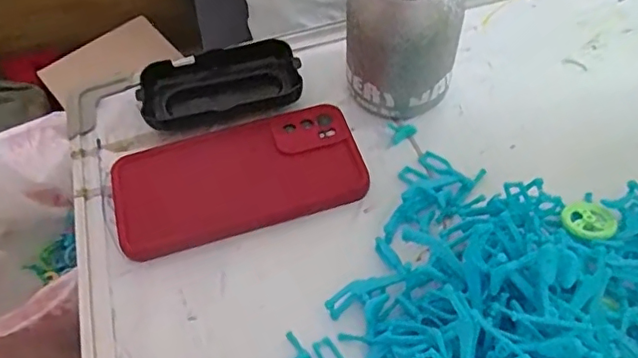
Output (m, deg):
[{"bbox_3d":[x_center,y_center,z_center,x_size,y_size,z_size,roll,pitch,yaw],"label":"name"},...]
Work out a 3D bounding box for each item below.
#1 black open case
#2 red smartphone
[{"bbox_3d":[-0.070,-0.067,0.398,0.109,0.023,0.055,-16,58,-5],"label":"black open case"},{"bbox_3d":[-0.053,-0.001,0.366,0.159,0.013,0.076,-16,58,-5],"label":"red smartphone"}]

